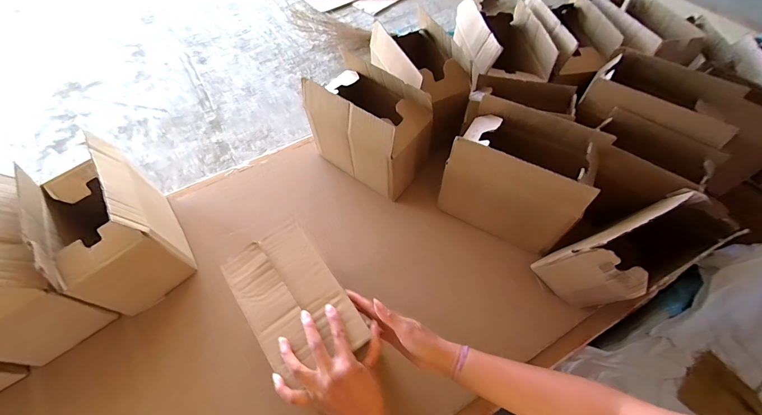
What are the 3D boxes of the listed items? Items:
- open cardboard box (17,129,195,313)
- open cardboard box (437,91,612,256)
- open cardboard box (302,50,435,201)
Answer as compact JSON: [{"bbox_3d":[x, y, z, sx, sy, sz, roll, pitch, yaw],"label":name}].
[{"bbox_3d":[-0.471,0.032,0.584,0.141,0.211,0.223,-29,62,-17],"label":"open cardboard box"},{"bbox_3d":[0.244,-0.070,0.612,0.232,0.189,0.167,22,60,14],"label":"open cardboard box"},{"bbox_3d":[-0.023,-0.159,0.703,0.227,0.217,0.129,32,63,19],"label":"open cardboard box"}]

